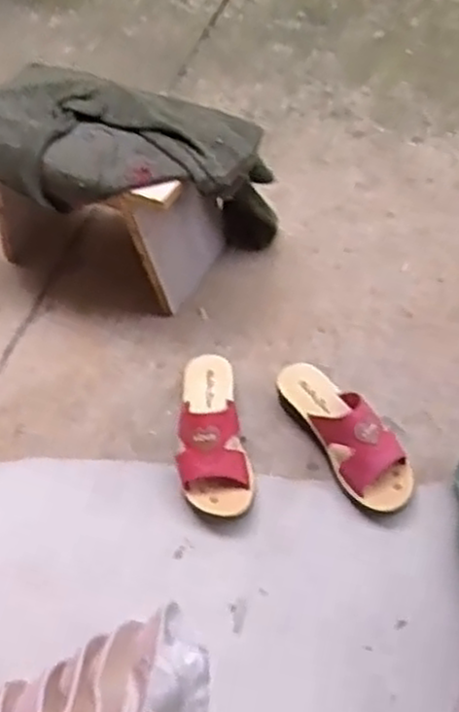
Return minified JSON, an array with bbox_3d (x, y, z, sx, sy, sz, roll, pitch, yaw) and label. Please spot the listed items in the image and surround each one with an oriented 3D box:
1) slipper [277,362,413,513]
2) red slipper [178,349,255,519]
[{"bbox_3d":[0.144,0.087,0.958,0.081,0.078,0.227,-26,56,-16],"label":"slipper"},{"bbox_3d":[-0.026,0.090,0.969,0.083,0.081,0.223,-9,53,-4],"label":"red slipper"}]

